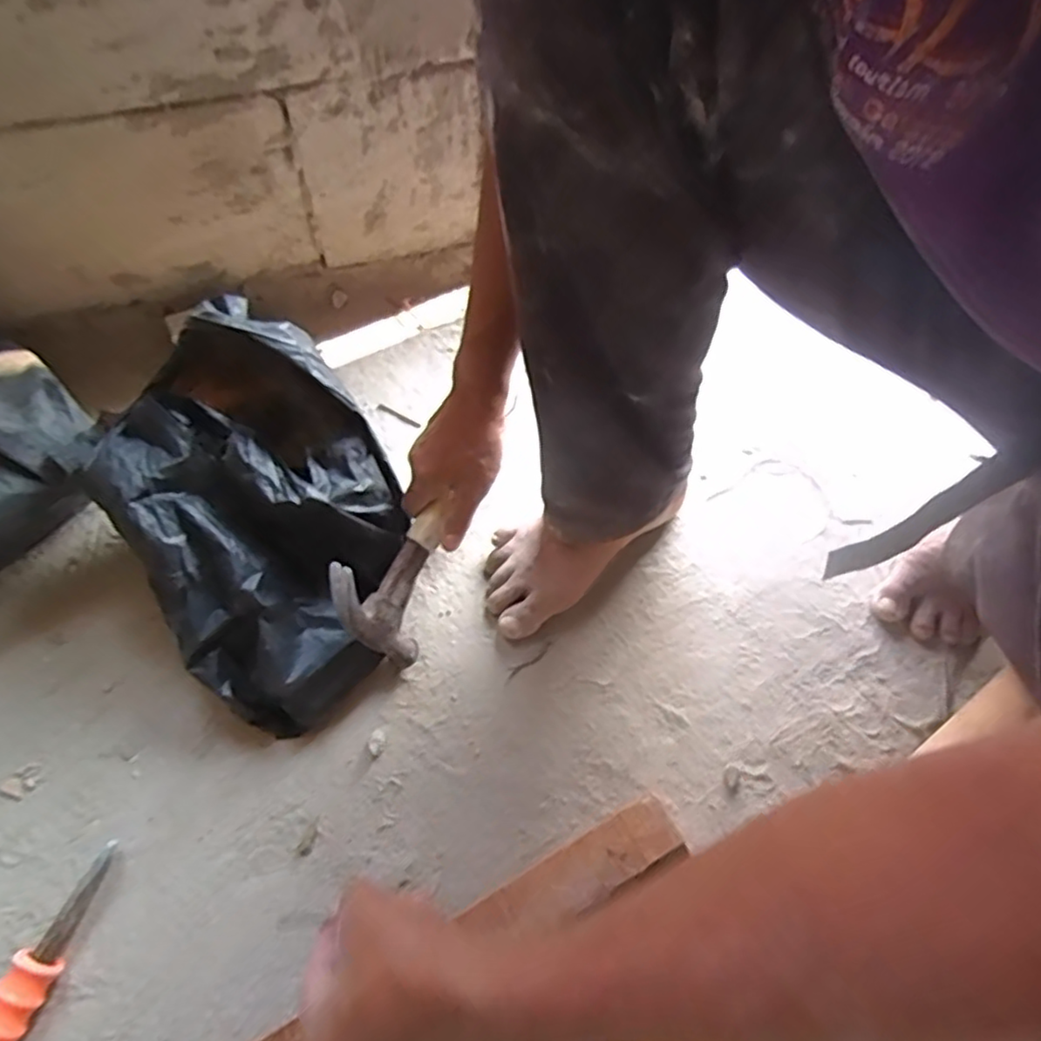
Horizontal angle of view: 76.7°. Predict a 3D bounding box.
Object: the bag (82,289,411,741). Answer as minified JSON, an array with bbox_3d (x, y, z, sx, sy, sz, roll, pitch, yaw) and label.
[{"bbox_3d":[-0.210,-0.006,0.538,0.196,0.190,0.282,-30,66,-17],"label":"bag"}]

